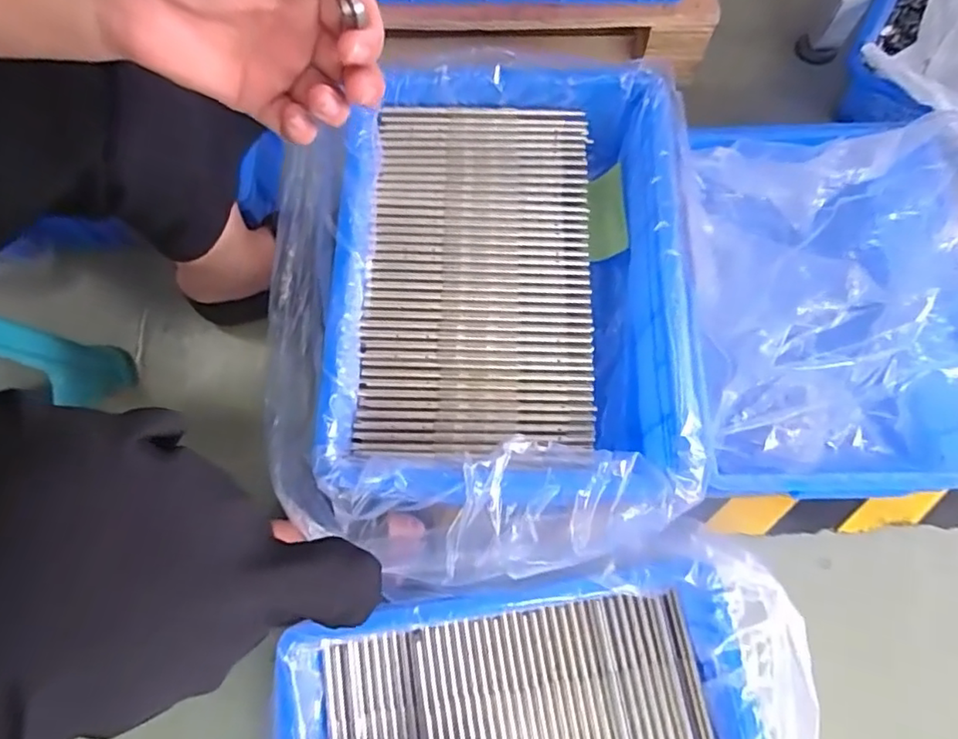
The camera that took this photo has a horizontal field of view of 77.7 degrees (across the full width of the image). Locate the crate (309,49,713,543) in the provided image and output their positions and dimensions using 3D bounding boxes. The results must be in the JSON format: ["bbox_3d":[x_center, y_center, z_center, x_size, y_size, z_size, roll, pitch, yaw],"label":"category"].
[{"bbox_3d":[0.014,-0.074,0.567,0.344,0.113,0.446,3,73,3],"label":"crate"}]

